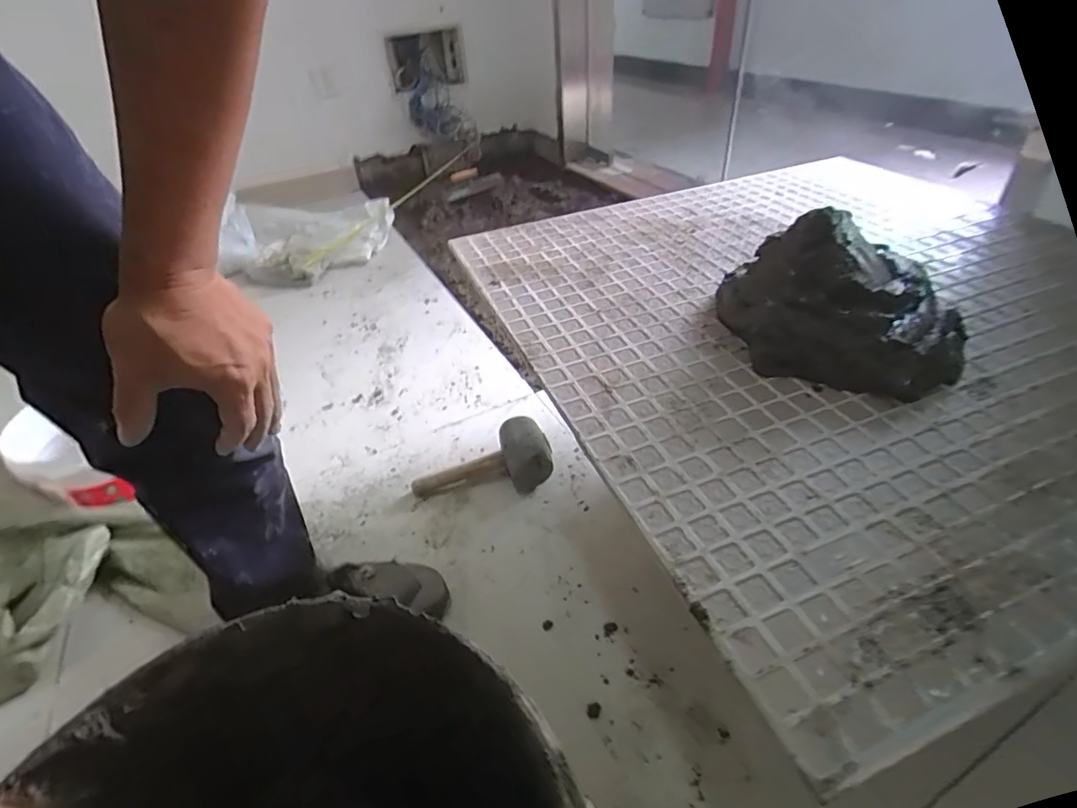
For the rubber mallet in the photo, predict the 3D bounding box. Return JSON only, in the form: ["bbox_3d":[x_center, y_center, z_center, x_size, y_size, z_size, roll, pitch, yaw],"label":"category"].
[{"bbox_3d":[-0.099,0.088,0.884,0.234,0.105,0.125,-4,40,0],"label":"rubber mallet"}]

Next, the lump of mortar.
[{"bbox_3d":[0.303,-0.104,0.523,0.227,0.108,0.159,11,42,18],"label":"lump of mortar"}]

